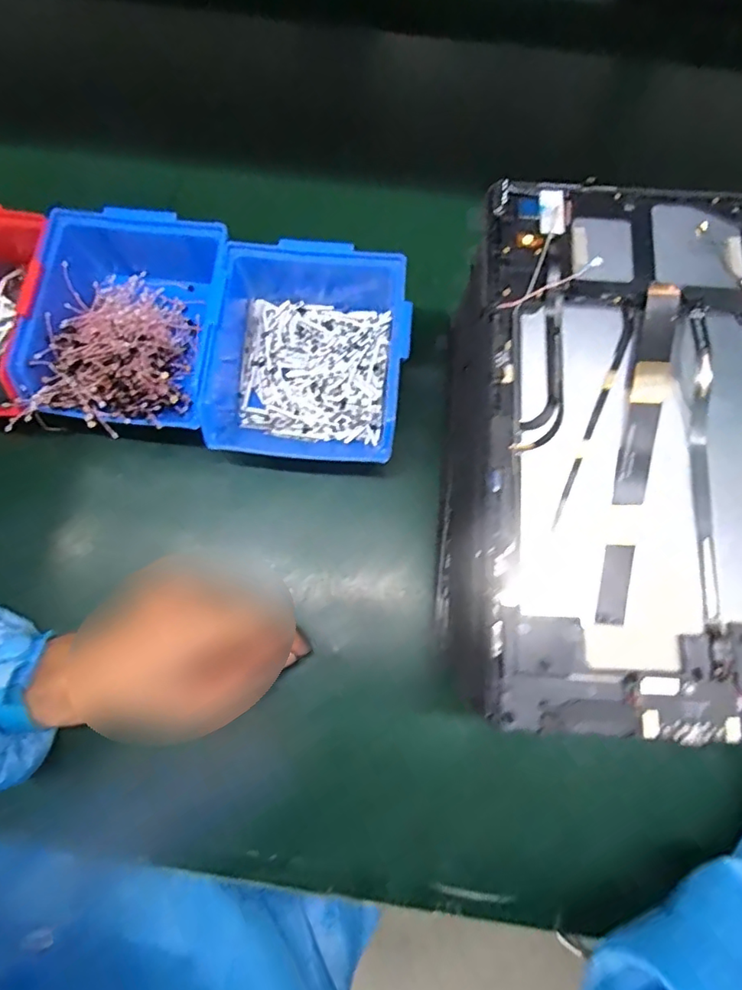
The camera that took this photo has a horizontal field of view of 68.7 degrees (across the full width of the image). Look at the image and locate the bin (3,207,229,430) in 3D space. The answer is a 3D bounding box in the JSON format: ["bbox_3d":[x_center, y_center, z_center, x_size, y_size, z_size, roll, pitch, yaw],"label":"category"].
[{"bbox_3d":[-0.165,-0.117,0.379,0.128,0.057,0.145,7,76,2],"label":"bin"}]

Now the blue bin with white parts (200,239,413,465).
[{"bbox_3d":[-0.044,-0.099,0.375,0.131,0.062,0.149,0,76,0],"label":"blue bin with white parts"}]

